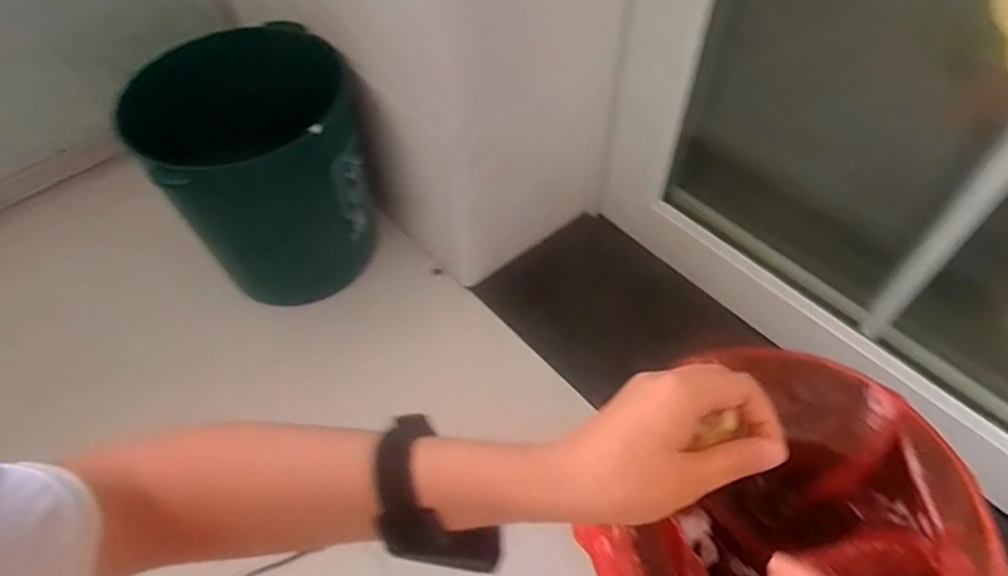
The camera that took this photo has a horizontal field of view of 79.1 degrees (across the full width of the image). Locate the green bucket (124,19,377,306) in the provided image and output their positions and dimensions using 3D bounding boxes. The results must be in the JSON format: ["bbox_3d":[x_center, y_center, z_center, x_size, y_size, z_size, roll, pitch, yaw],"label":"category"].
[{"bbox_3d":[-0.305,-0.157,0.785,0.243,0.258,0.254,-1,53,2],"label":"green bucket"}]

